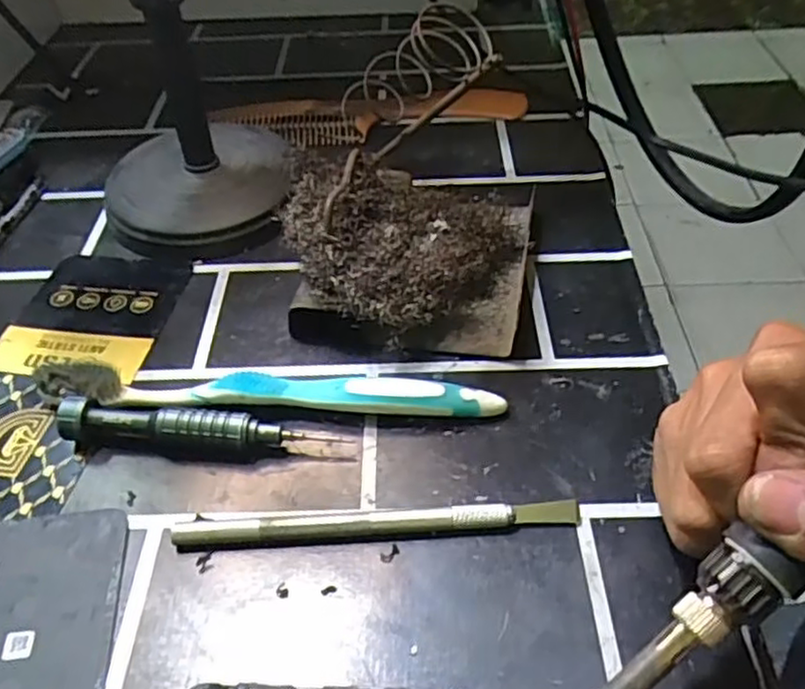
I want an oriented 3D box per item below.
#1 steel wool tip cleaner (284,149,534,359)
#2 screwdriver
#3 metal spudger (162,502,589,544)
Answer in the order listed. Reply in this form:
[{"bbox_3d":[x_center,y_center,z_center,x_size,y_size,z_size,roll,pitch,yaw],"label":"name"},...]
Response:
[{"bbox_3d":[0.007,-0.044,0.313,0.114,0.051,0.094,-4,46,-1],"label":"steel wool tip cleaner"},{"bbox_3d":[-0.077,0.031,0.269,0.107,0.015,0.019,1,46,4],"label":"screwdriver"},{"bbox_3d":[-0.009,0.062,0.242,0.138,0.008,0.009,-4,46,-1],"label":"metal spudger"}]

